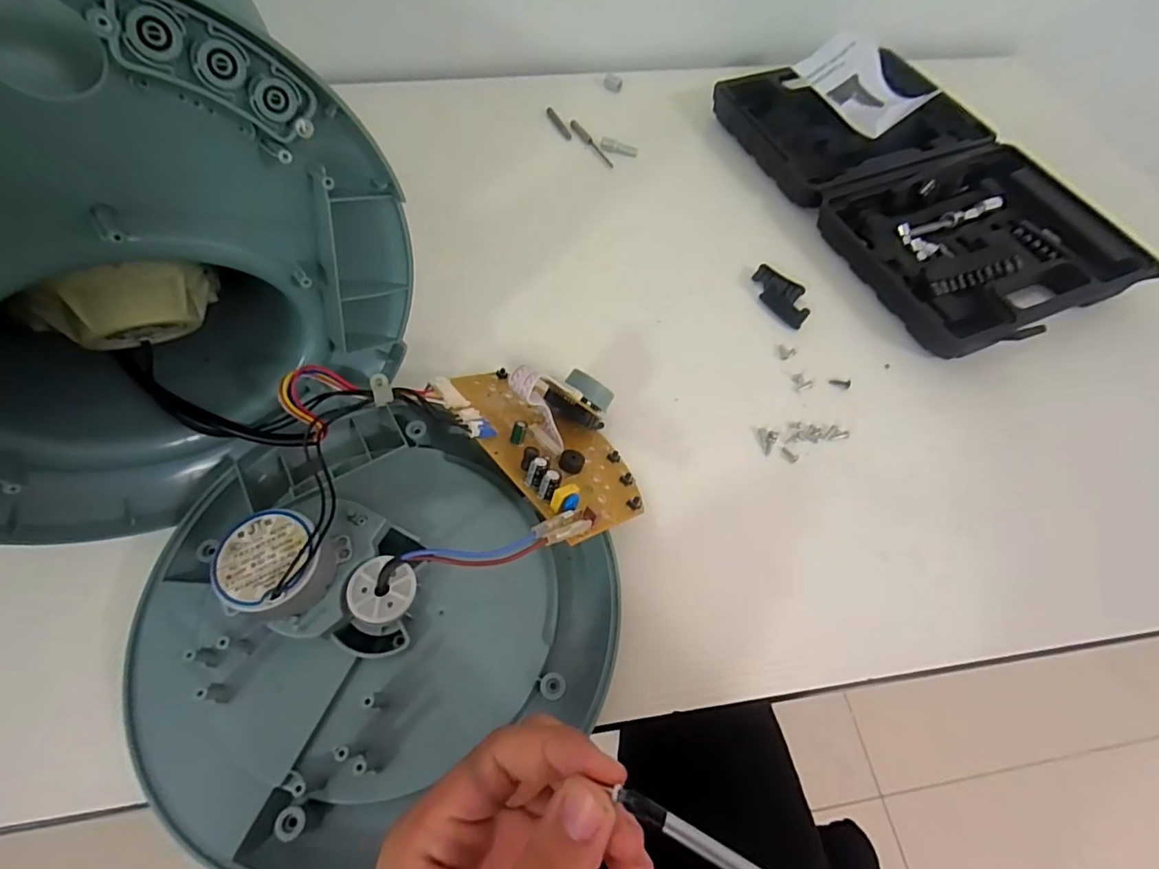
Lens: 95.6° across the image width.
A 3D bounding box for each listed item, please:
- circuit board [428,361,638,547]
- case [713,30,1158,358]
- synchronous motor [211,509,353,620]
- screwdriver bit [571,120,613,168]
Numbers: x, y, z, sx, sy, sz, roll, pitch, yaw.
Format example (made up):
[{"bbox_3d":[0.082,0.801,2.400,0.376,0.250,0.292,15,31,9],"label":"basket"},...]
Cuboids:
[{"bbox_3d":[-0.014,-0.008,0.308,0.095,0.048,0.144,-7,42,-40],"label":"circuit board"},{"bbox_3d":[0.290,-0.221,0.453,0.207,0.037,0.334,-21,66,-10],"label":"case"},{"bbox_3d":[-0.147,0.065,0.256,0.046,0.026,0.048,17,62,6],"label":"synchronous motor"},{"bbox_3d":[0.011,-0.276,0.496,0.009,0.004,0.070,-30,68,-14],"label":"screwdriver bit"}]

